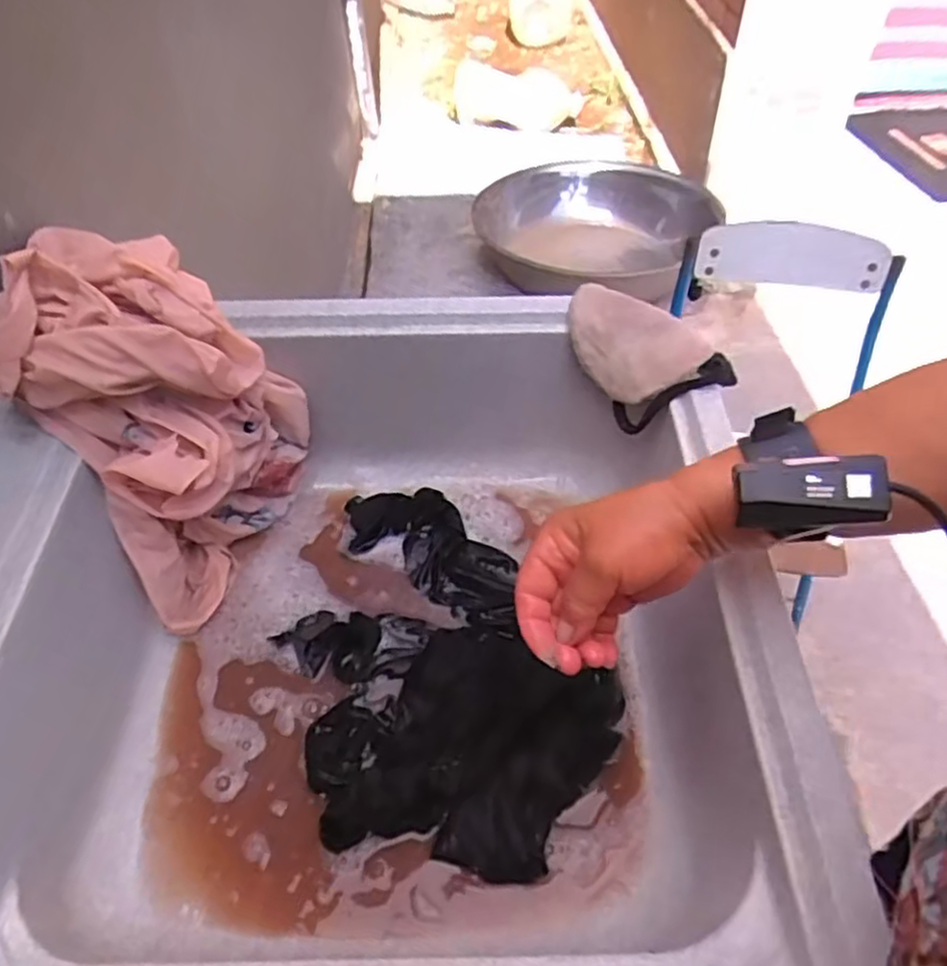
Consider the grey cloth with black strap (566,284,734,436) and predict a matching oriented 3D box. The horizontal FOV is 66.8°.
[{"bbox_3d":[0.142,-0.101,0.605,0.067,0.074,0.138,-27,55,-20],"label":"grey cloth with black strap"}]

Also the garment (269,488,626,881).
[{"bbox_3d":[-0.042,0.146,0.594,0.237,0.044,0.333,-29,56,-21],"label":"garment"}]

